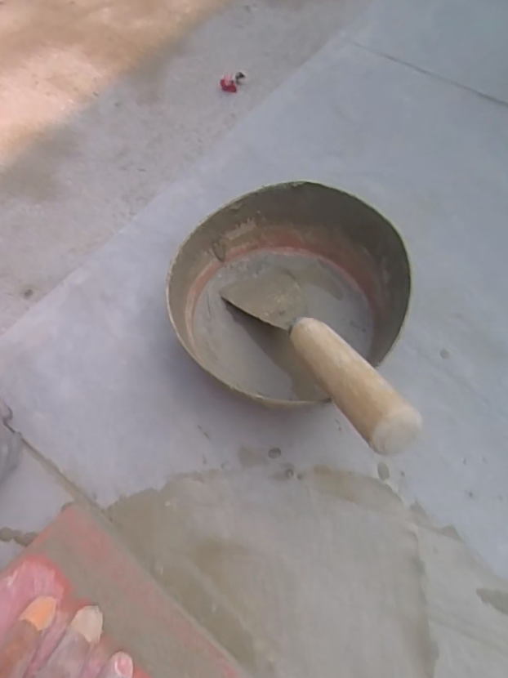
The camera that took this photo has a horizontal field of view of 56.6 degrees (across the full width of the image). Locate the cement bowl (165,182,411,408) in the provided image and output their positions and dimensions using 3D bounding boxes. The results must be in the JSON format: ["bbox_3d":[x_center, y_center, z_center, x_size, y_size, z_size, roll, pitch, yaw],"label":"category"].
[{"bbox_3d":[0.031,-0.037,0.396,0.179,0.070,0.170,-1,62,1],"label":"cement bowl"}]

